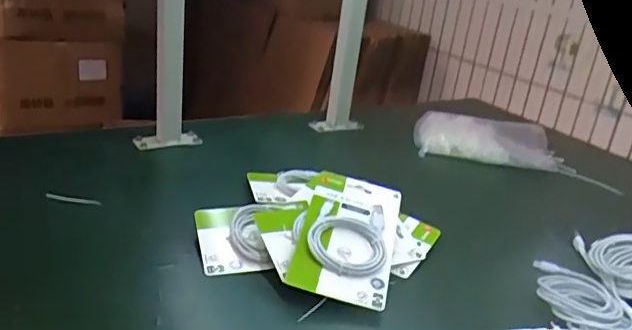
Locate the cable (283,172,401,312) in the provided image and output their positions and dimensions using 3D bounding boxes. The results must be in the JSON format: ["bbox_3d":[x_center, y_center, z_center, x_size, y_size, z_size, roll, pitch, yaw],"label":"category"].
[{"bbox_3d":[0.035,0.072,0.599,0.101,0.016,0.159,16,48,1],"label":"cable"}]

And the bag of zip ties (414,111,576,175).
[{"bbox_3d":[0.280,-0.041,0.922,0.242,0.053,0.128,6,23,-2],"label":"bag of zip ties"}]

